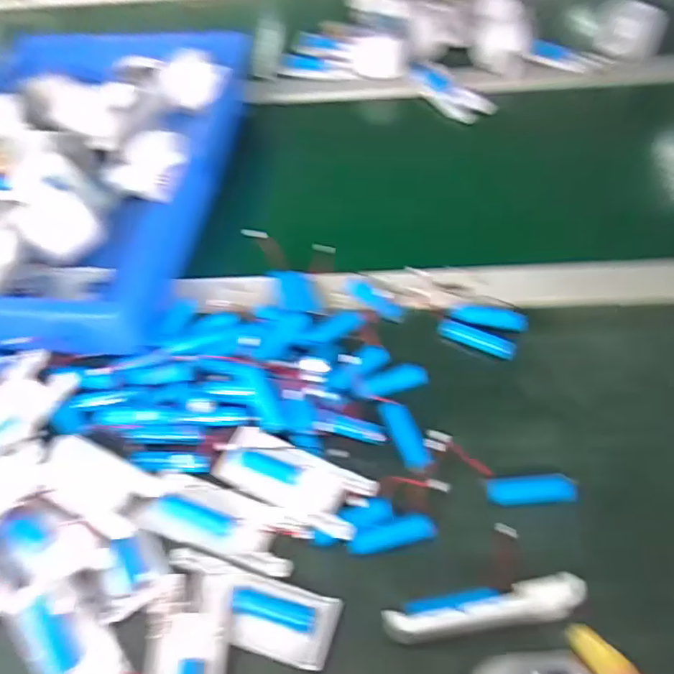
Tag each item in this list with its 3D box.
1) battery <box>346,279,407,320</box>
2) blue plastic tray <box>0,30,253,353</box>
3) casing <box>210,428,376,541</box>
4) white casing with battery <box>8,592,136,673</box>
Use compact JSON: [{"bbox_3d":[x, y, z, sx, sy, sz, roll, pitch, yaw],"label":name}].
[{"bbox_3d":[0.032,-0.032,0.484,0.056,0.012,0.016,30,60,23],"label":"battery"},{"bbox_3d":[-0.259,-0.177,0.553,0.266,0.082,0.435,6,54,8],"label":"blue plastic tray"},{"bbox_3d":[-0.030,0.093,0.373,0.107,0.021,0.041,22,57,18],"label":"casing"},{"bbox_3d":[-0.154,0.186,0.327,0.045,0.013,0.101,-36,59,-22],"label":"white casing with battery"}]

